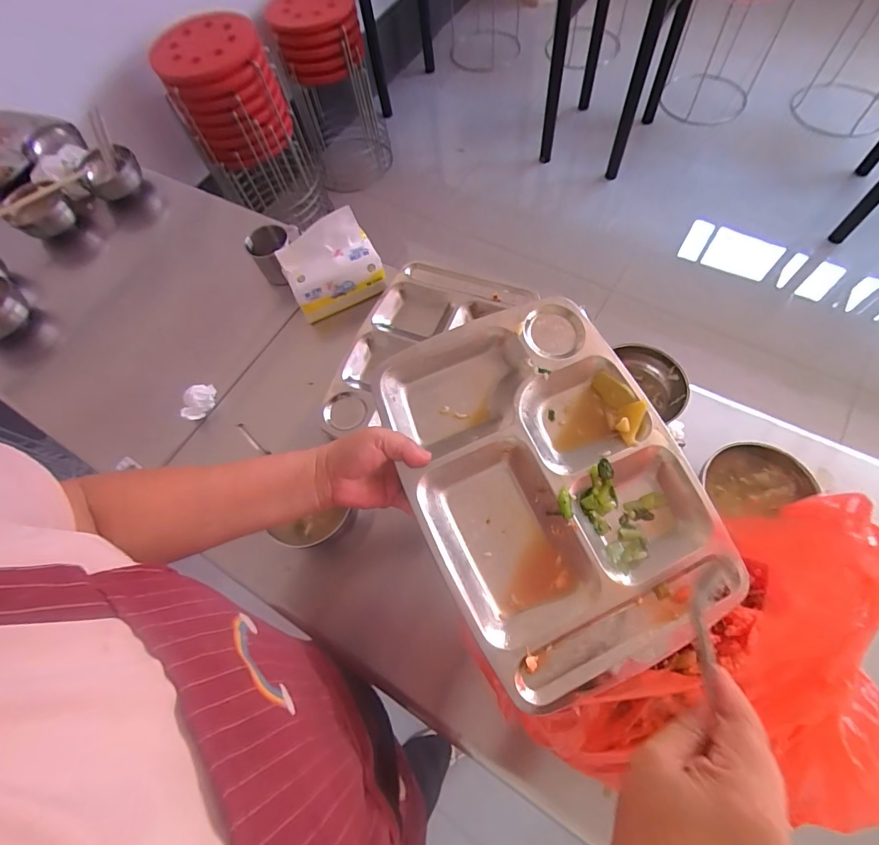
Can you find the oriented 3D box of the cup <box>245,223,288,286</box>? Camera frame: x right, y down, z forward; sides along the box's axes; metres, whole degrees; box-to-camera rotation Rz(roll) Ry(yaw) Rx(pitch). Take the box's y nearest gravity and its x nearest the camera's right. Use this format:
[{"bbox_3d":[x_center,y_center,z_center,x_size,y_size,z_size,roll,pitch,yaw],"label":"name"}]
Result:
[{"bbox_3d":[-0.291,-0.290,0.749,0.070,0.080,0.070,-1,64,3],"label":"cup"}]

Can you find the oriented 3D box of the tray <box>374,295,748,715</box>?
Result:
[{"bbox_3d":[0.102,0.049,0.414,0.250,0.032,0.340,-28,73,-10],"label":"tray"}]

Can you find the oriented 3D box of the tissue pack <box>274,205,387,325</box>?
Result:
[{"bbox_3d":[-0.177,-0.253,0.694,0.152,0.110,0.089,-23,65,-8],"label":"tissue pack"}]

